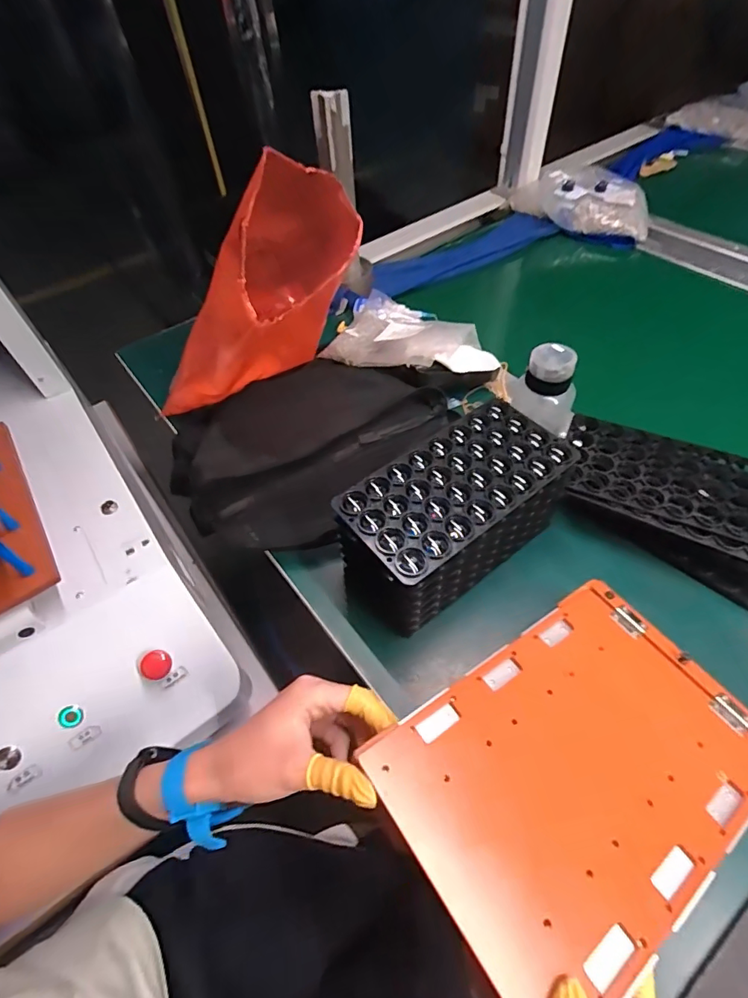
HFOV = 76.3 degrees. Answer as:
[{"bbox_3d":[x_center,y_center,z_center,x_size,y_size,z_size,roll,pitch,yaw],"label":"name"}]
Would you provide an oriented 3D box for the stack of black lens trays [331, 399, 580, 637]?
[{"bbox_3d":[0.071,0.017,0.434,0.203,0.103,0.102,-33,58,-19],"label":"stack of black lens trays"}]

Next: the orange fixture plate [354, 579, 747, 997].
[{"bbox_3d":[0.134,0.167,0.307,0.242,0.008,0.160,-24,54,-26],"label":"orange fixture plate"}]

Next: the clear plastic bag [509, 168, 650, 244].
[{"bbox_3d":[0.380,-0.553,0.874,0.263,0.047,0.165,25,59,21],"label":"clear plastic bag"}]

